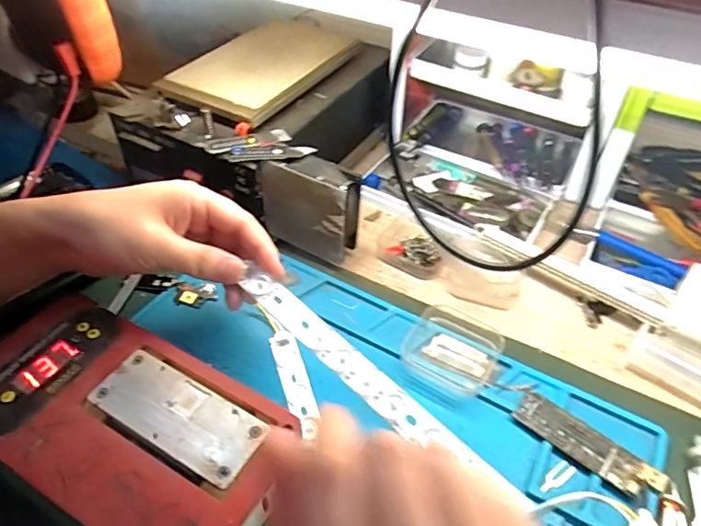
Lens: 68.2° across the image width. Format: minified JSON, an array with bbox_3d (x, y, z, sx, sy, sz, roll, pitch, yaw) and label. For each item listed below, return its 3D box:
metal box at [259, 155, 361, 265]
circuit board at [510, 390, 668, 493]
[{"bbox_3d":[-0.034,-0.044,0.440,0.080,0.090,0.026,16,49,17],"label":"metal box"},{"bbox_3d":[0.153,0.119,0.336,0.092,0.005,0.025,33,55,29],"label":"circuit board"}]

